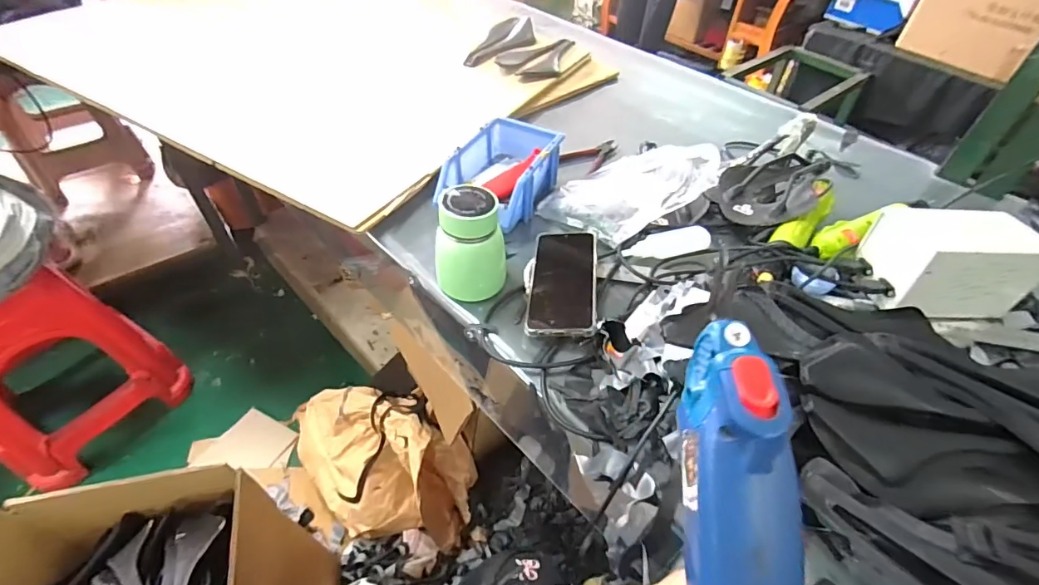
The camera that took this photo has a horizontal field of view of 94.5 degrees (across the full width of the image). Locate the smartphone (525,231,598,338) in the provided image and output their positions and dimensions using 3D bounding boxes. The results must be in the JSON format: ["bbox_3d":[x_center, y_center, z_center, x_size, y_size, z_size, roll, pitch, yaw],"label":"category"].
[{"bbox_3d":[0.054,-0.022,0.573,0.074,0.018,0.177,6,48,3],"label":"smartphone"}]

